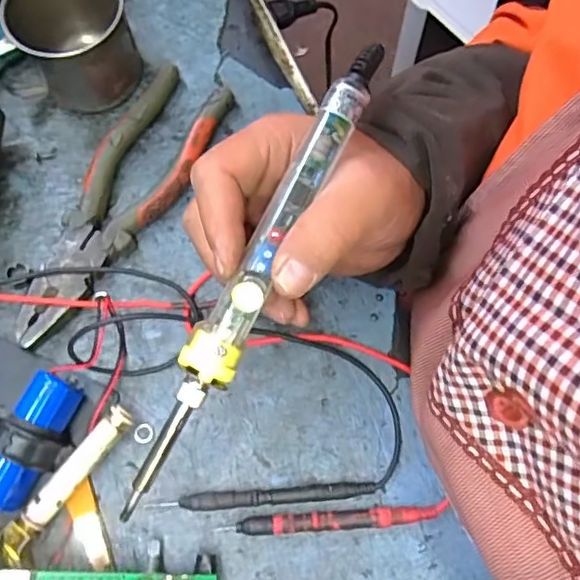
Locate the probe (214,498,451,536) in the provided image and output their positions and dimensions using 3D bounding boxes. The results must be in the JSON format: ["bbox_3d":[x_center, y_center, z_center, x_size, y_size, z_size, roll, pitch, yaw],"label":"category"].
[{"bbox_3d":[0.023,0.118,0.305,0.114,0.009,0.010,-4,72,-2],"label":"probe"}]

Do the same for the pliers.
[{"bbox_3d":[-0.099,-0.051,0.355,0.054,0.015,0.187,22,73,6],"label":"pliers"}]

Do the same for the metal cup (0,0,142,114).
[{"bbox_3d":[-0.130,-0.152,0.364,0.068,0.059,0.070,0,72,-1],"label":"metal cup"}]

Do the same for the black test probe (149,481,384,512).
[{"bbox_3d":[-0.013,0.108,0.309,0.117,0.007,0.008,-4,72,-2],"label":"black test probe"}]

